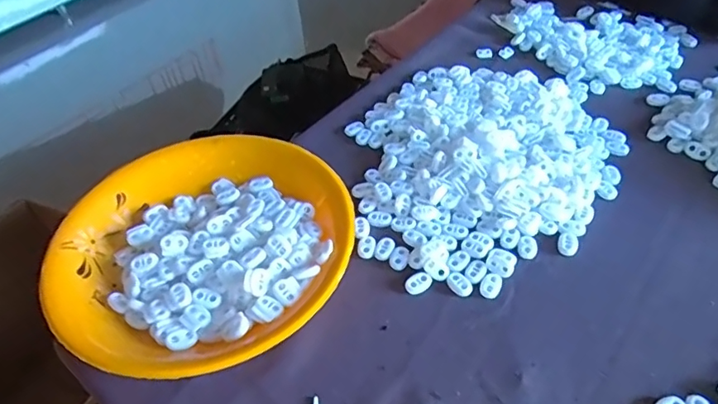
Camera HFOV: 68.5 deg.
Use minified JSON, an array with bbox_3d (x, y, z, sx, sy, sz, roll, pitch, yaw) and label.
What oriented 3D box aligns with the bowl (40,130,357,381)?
[{"bbox_3d":[-0.124,0.035,0.438,0.232,0.039,0.237,-2,47,2],"label":"bowl"}]

